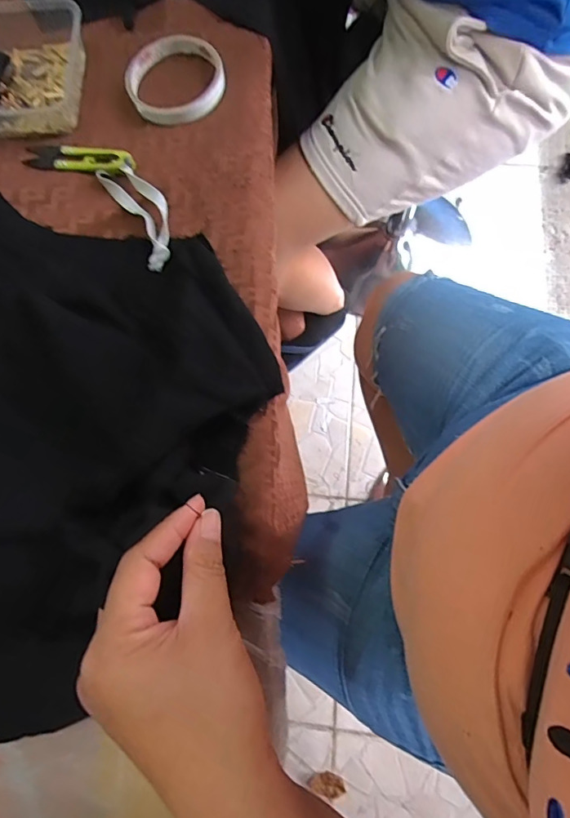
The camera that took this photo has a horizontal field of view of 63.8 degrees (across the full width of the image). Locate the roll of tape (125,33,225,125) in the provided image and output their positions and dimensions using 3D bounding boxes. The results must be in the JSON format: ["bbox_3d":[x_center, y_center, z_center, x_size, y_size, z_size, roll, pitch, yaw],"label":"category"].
[{"bbox_3d":[-0.095,-0.288,0.399,0.083,0.017,0.091,-1,75,3],"label":"roll of tape"}]

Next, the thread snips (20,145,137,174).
[{"bbox_3d":[-0.177,-0.215,0.394,0.101,0.016,0.023,11,76,6],"label":"thread snips"}]

